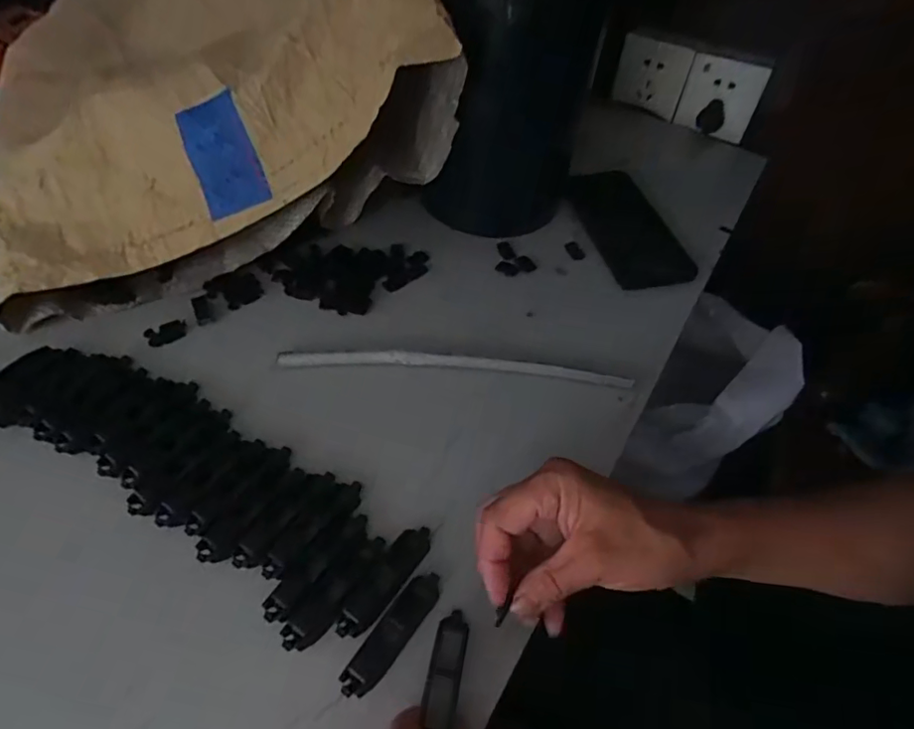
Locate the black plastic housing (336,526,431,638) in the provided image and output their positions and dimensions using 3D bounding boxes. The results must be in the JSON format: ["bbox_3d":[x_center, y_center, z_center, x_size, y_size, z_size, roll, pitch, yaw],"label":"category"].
[{"bbox_3d":[-0.041,0.125,0.327,0.020,0.012,0.075,30,56,17],"label":"black plastic housing"}]

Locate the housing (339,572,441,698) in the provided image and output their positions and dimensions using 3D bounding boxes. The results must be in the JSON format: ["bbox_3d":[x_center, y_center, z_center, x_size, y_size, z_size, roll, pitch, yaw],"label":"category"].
[{"bbox_3d":[-0.034,0.148,0.310,0.018,0.010,0.074,31,56,18],"label":"housing"}]

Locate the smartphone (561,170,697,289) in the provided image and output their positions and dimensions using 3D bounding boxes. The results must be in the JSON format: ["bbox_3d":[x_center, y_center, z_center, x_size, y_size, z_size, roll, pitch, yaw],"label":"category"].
[{"bbox_3d":[0.160,-0.133,0.535,0.079,0.009,0.147,-16,63,-12],"label":"smartphone"}]

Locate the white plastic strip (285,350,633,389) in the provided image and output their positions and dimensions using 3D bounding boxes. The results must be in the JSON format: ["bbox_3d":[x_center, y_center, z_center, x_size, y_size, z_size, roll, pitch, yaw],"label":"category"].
[{"bbox_3d":[0.001,0.001,0.424,0.262,0.008,0.018,3,52,-2],"label":"white plastic strip"}]

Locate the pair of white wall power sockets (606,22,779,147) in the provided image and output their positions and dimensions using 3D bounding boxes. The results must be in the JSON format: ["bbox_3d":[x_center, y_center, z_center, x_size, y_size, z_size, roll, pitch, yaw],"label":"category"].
[{"bbox_3d":[0.273,-0.332,0.663,0.164,0.089,0.027,20,54,10],"label":"pair of white wall power sockets"}]

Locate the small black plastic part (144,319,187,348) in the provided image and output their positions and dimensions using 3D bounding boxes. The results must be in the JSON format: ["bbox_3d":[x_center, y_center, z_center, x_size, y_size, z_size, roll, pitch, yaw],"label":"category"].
[{"bbox_3d":[-0.221,-0.024,0.425,0.028,0.004,0.017,-23,58,-20],"label":"small black plastic part"}]

